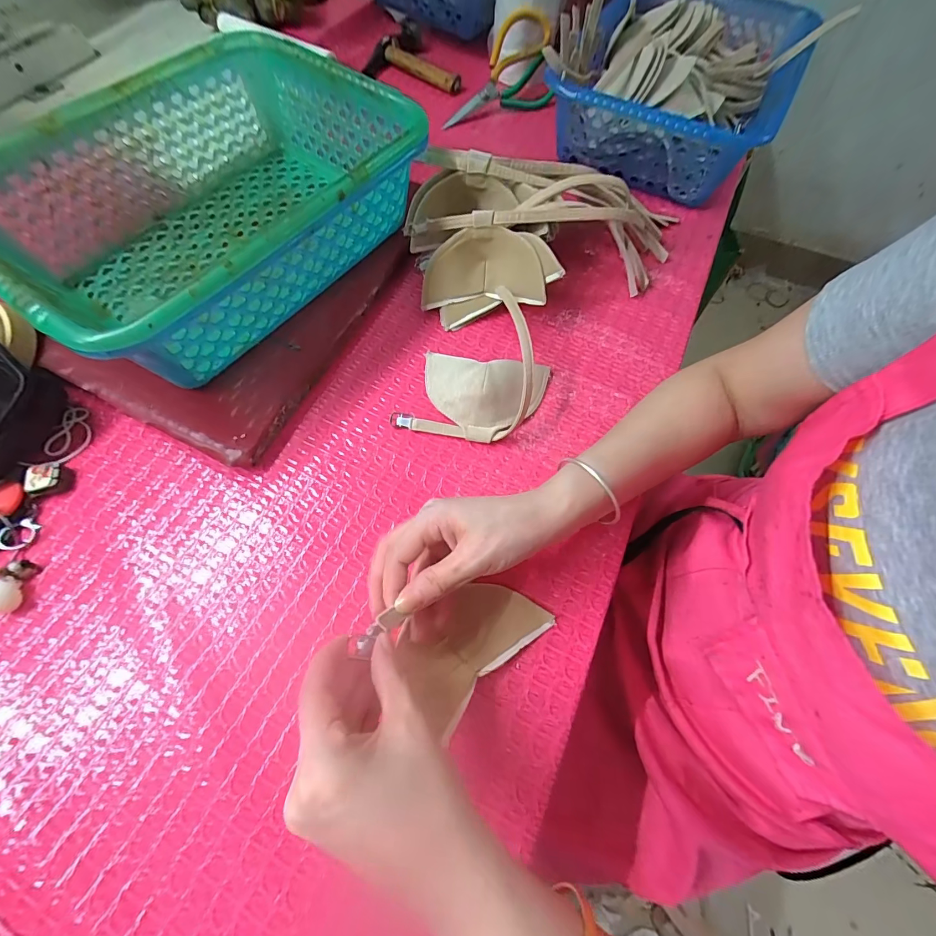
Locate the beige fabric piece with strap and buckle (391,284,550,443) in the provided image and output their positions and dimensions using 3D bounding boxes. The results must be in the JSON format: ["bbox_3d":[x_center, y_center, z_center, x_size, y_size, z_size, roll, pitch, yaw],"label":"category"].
[{"bbox_3d":[0.011,-0.088,0.368,0.113,0.058,0.132,21,67,9],"label":"beige fabric piece with strap and buckle"}]

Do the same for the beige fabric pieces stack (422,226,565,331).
[{"bbox_3d":[0.019,-0.190,0.409,0.130,0.065,0.077,-3,65,-2],"label":"beige fabric pieces stack"}]

